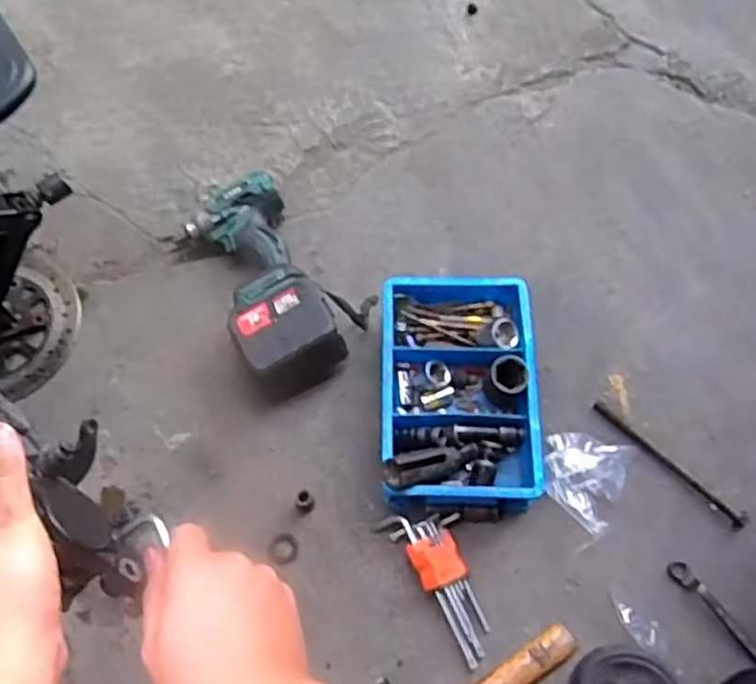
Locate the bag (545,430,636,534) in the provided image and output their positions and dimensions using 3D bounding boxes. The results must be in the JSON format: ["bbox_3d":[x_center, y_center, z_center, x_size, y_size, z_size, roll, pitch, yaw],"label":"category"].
[{"bbox_3d":[0.230,0.150,0.813,0.090,0.024,0.105,22,69,9],"label":"bag"}]

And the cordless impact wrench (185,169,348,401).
[{"bbox_3d":[-0.142,-0.081,0.900,0.116,0.089,0.290,-21,69,-8],"label":"cordless impact wrench"}]

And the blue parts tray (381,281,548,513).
[{"bbox_3d":[0.092,0.053,0.839,0.173,0.079,0.267,0,68,0],"label":"blue parts tray"}]

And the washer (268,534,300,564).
[{"bbox_3d":[-0.105,0.230,0.807,0.032,0.010,0.033,0,68,0],"label":"washer"}]

